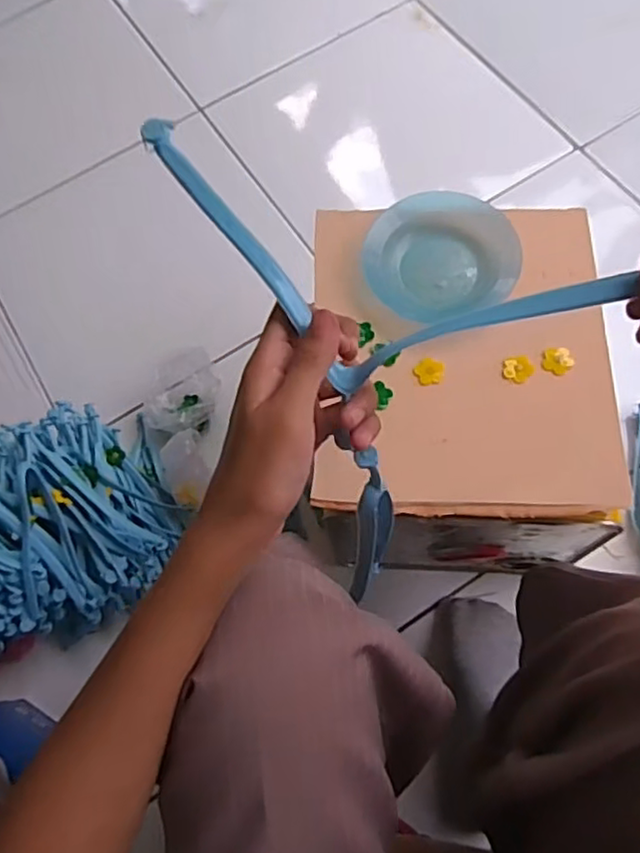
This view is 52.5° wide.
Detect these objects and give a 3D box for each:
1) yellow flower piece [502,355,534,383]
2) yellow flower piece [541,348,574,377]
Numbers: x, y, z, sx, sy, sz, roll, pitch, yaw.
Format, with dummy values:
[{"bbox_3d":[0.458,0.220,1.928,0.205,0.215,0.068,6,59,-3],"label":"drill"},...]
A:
[{"bbox_3d":[0.161,-0.047,0.528,0.023,0.004,0.023,-2,68,5],"label":"yellow flower piece"},{"bbox_3d":[0.193,-0.054,0.526,0.024,0.004,0.022,-2,68,5],"label":"yellow flower piece"}]

